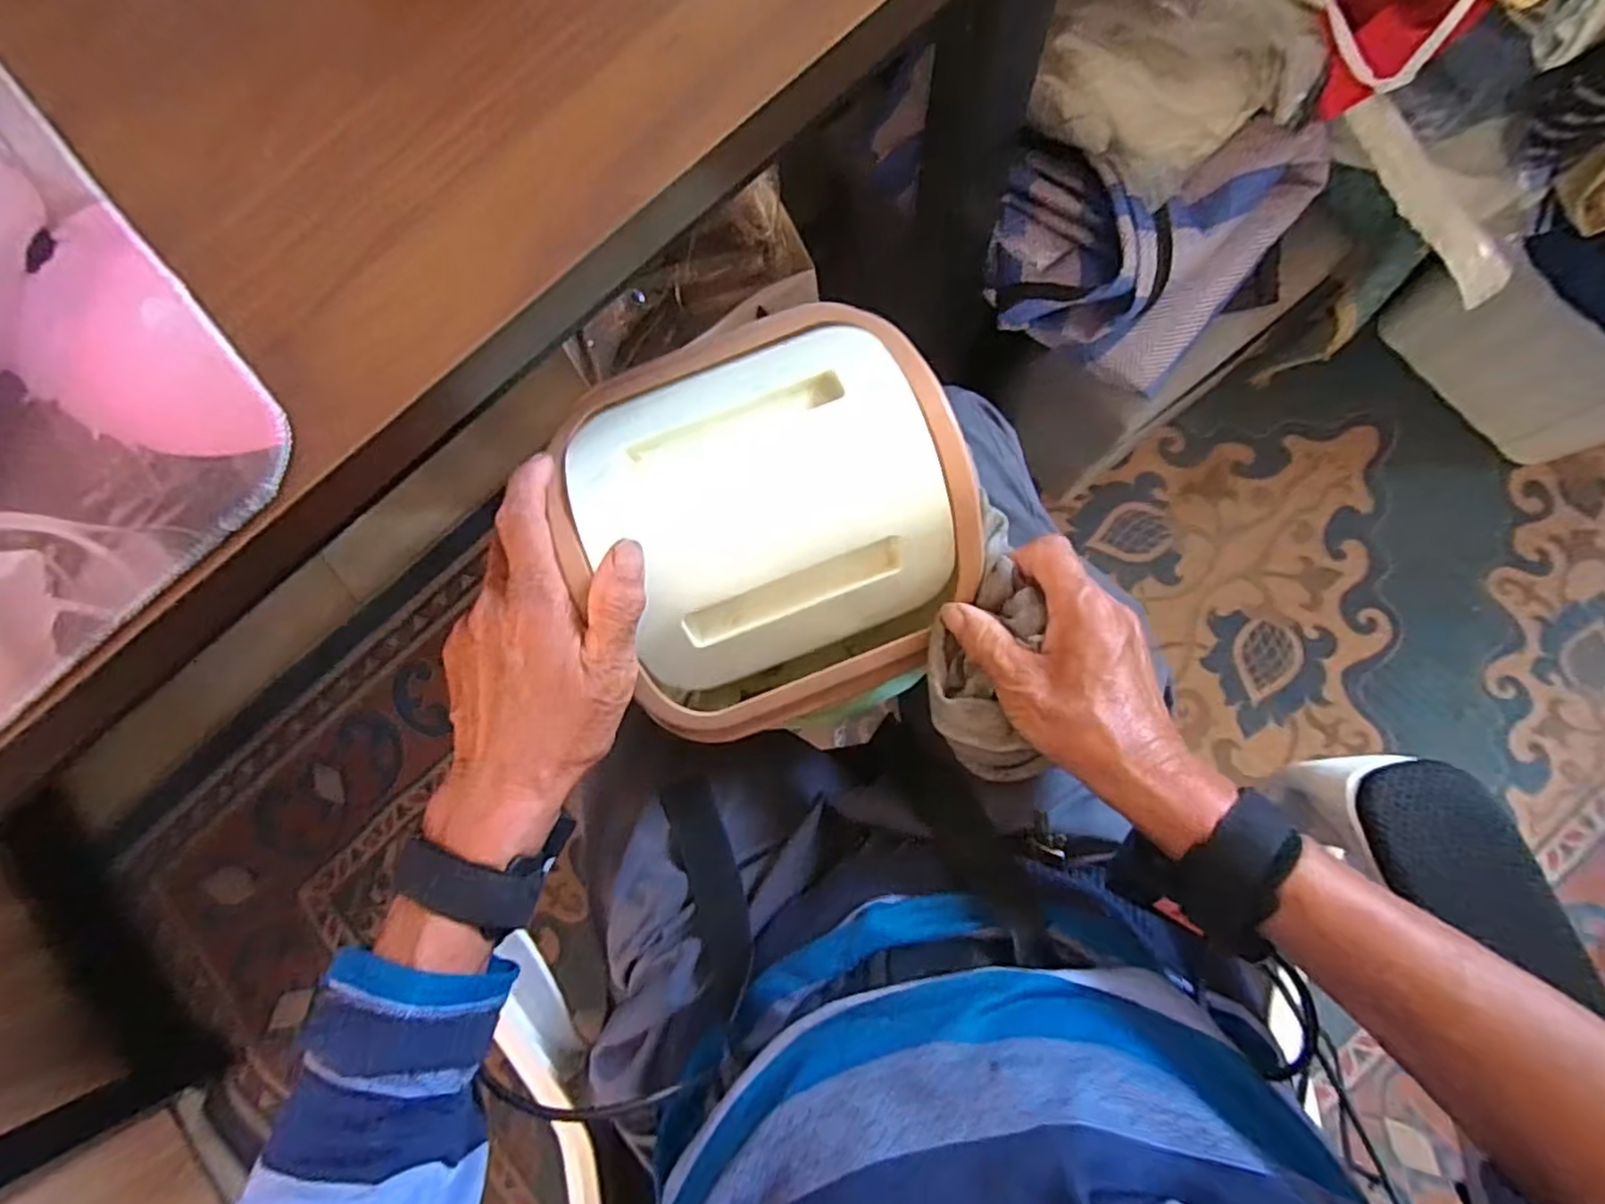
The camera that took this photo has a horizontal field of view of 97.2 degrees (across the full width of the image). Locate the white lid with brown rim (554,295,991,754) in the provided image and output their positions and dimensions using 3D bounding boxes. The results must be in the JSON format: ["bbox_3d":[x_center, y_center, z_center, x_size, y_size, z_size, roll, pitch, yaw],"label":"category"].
[{"bbox_3d":[-0.015,-0.043,0.396,0.195,0.115,0.215,-18,81,1],"label":"white lid with brown rim"}]

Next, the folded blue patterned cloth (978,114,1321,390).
[{"bbox_3d":[0.303,-0.302,0.625,0.257,0.109,0.176,8,81,6],"label":"folded blue patterned cloth"}]

